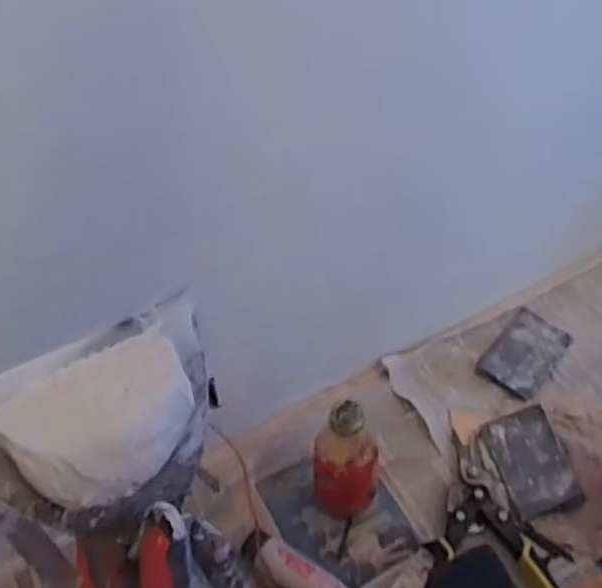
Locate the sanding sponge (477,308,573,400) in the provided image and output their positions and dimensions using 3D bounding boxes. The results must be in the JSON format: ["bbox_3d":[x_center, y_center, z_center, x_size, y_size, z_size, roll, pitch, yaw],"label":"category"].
[{"bbox_3d":[0.258,0.070,0.927,0.073,0.011,0.108,34,61,26],"label":"sanding sponge"}]

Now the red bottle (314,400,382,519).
[{"bbox_3d":[0.043,0.164,0.756,0.061,0.179,0.049,2,52,5],"label":"red bottle"}]

